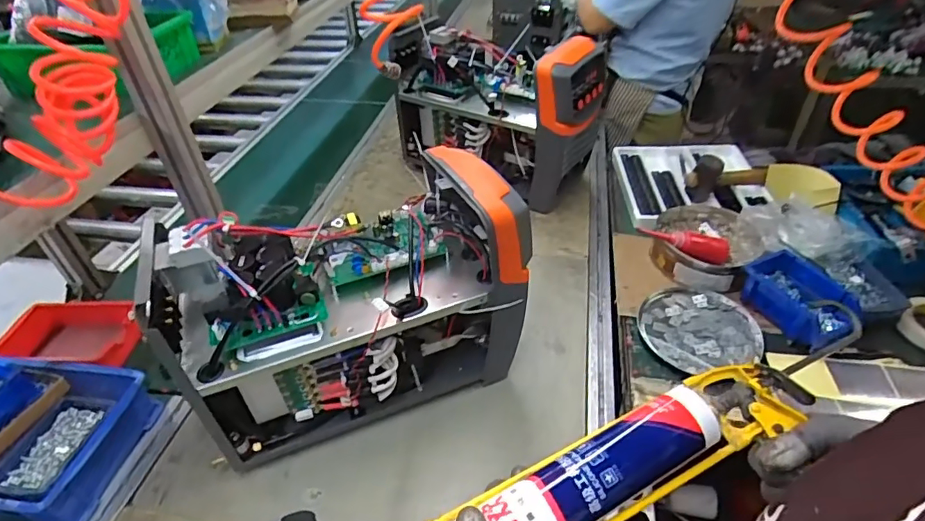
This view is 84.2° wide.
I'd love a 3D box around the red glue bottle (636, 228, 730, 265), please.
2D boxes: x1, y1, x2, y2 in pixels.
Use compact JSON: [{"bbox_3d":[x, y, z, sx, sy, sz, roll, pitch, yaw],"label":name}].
[{"bbox_3d":[0.401,-0.033,0.924,0.162,0.038,0.034,14,40,-6],"label":"red glue bottle"}]

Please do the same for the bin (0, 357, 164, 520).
[{"bbox_3d":[-0.611,0.240,0.711,0.267,0.101,0.210,4,41,9],"label":"bin"}]

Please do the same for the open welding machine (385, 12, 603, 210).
[{"bbox_3d":[0.081,-0.340,1.212,0.459,0.353,0.234,19,45,25],"label":"open welding machine"}]

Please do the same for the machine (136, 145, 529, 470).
[{"bbox_3d":[-0.141,0.073,0.720,0.437,0.336,0.189,-18,42,-16],"label":"machine"}]

